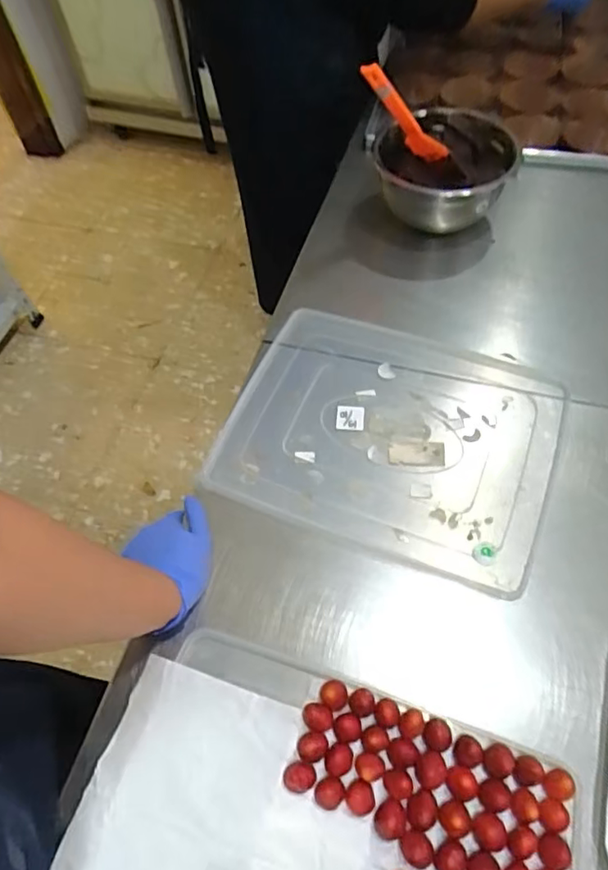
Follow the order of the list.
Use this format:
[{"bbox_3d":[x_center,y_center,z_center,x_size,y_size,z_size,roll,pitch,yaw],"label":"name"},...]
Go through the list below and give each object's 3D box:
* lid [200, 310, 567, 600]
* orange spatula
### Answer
[{"bbox_3d":[0.096,-0.006,0.647,0.352,0.016,0.284,18,61,15],"label":"lid"},{"bbox_3d":[0.122,-0.403,0.714,0.033,0.176,0.035,-40,56,23],"label":"orange spatula"}]

